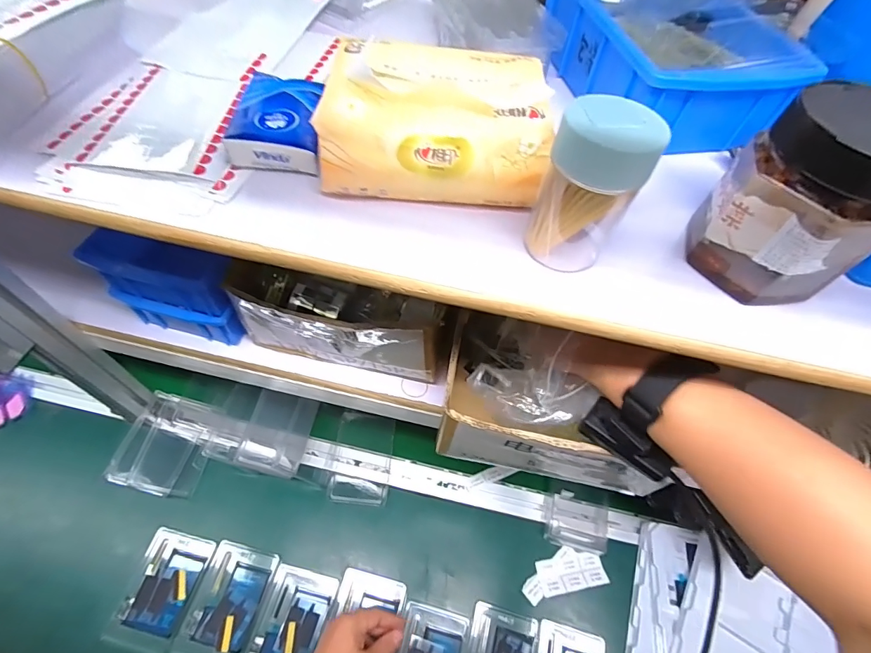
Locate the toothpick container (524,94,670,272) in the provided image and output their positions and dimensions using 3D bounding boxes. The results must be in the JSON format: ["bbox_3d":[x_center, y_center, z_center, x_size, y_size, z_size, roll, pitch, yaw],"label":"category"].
[{"bbox_3d":[0.079,-0.071,0.226,0.050,0.083,0.042,19,56,6],"label":"toothpick container"}]

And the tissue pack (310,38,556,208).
[{"bbox_3d":[0.001,-0.127,0.266,0.134,0.054,0.097,4,56,-4],"label":"tissue pack"}]

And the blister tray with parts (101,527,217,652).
[{"bbox_3d":[-0.354,0.341,0.555,0.085,0.012,0.130,15,56,4],"label":"blister tray with parts"}]

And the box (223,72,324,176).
[{"bbox_3d":[-0.101,-0.133,0.277,0.052,0.022,0.066,2,56,-5],"label":"box"}]

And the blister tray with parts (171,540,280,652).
[{"bbox_3d":[-0.265,0.355,0.549,0.086,0.006,0.129,13,56,2],"label":"blister tray with parts"}]

